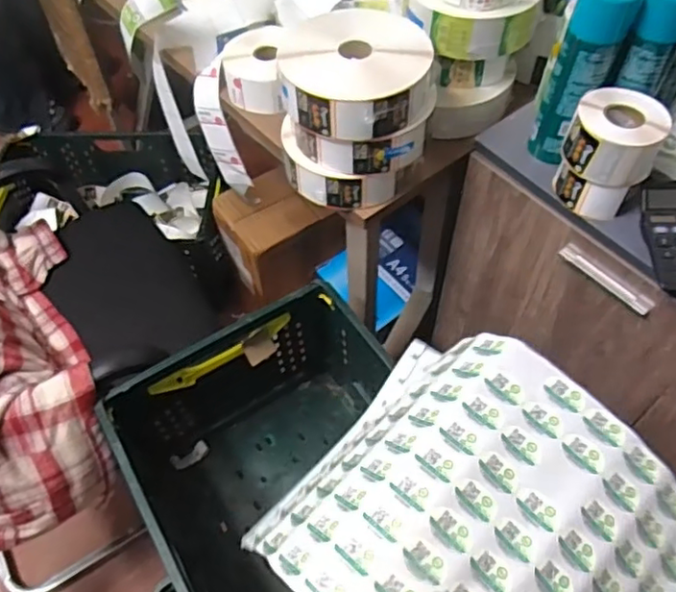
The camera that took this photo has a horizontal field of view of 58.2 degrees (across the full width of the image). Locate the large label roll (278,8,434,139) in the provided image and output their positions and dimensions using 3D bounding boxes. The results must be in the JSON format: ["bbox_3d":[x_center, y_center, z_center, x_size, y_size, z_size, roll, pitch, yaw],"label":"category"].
[{"bbox_3d":[0.024,-0.284,0.772,0.183,0.070,0.170,-1,55,1],"label":"large label roll"}]

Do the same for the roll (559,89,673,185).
[{"bbox_3d":[0.331,-0.187,0.719,0.105,0.073,0.092,24,59,17],"label":"roll"}]

